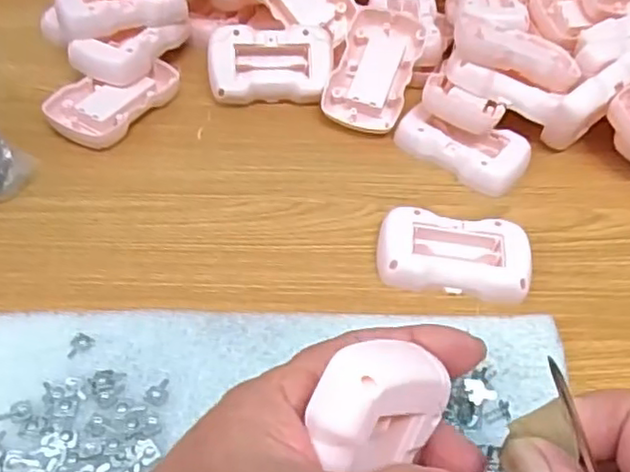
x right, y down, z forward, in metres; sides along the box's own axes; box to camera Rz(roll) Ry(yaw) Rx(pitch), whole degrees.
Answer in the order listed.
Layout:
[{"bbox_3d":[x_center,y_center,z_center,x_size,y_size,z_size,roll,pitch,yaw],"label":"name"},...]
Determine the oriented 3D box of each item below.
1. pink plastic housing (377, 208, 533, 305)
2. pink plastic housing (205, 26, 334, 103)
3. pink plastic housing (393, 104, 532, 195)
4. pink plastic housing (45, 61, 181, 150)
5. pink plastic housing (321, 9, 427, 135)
[{"bbox_3d":[0.080,0.012,0.386,0.085,0.019,0.051,7,49,1],"label":"pink plastic housing"},{"bbox_3d":[-0.031,-0.120,0.468,0.084,0.051,0.020,-3,7,-8],"label":"pink plastic housing"},{"bbox_3d":[0.100,-0.061,0.446,0.084,0.017,0.048,30,54,20],"label":"pink plastic housing"},{"bbox_3d":[-0.137,-0.095,0.454,0.050,0.016,0.087,27,52,17],"label":"pink plastic housing"},{"bbox_3d":[0.043,-0.117,0.471,0.053,0.019,0.090,18,79,9],"label":"pink plastic housing"}]

